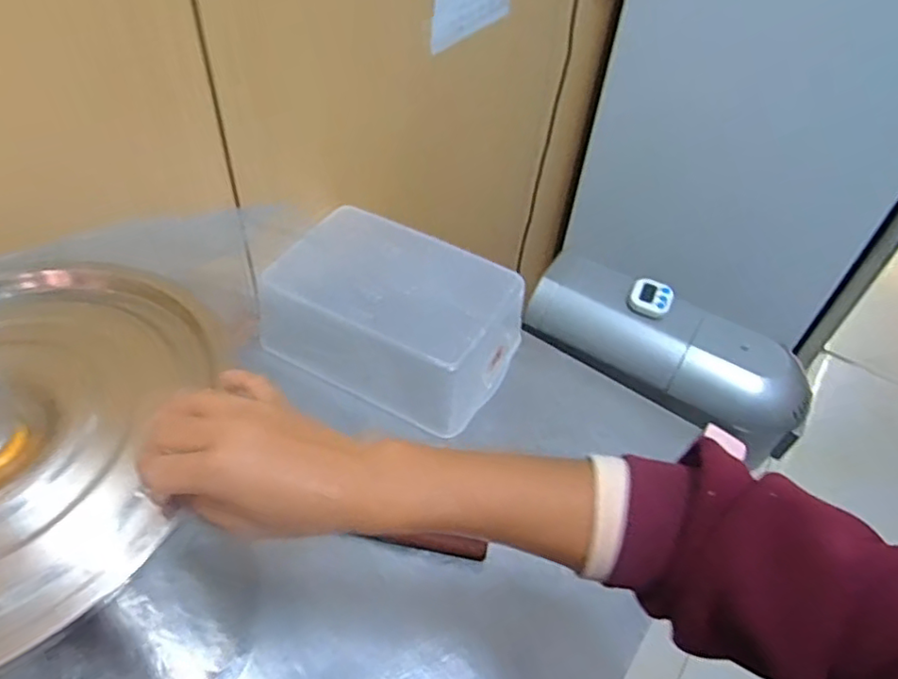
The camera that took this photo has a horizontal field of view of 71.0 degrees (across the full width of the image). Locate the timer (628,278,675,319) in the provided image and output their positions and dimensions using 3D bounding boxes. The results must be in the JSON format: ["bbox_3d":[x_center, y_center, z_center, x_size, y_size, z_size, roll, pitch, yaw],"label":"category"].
[{"bbox_3d":[0.321,-0.067,0.997,0.064,0.019,0.060,23,70,19],"label":"timer"}]

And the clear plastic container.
[{"bbox_3d":[-0.068,-0.036,0.803,0.296,0.119,0.199,23,50,14],"label":"clear plastic container"}]

